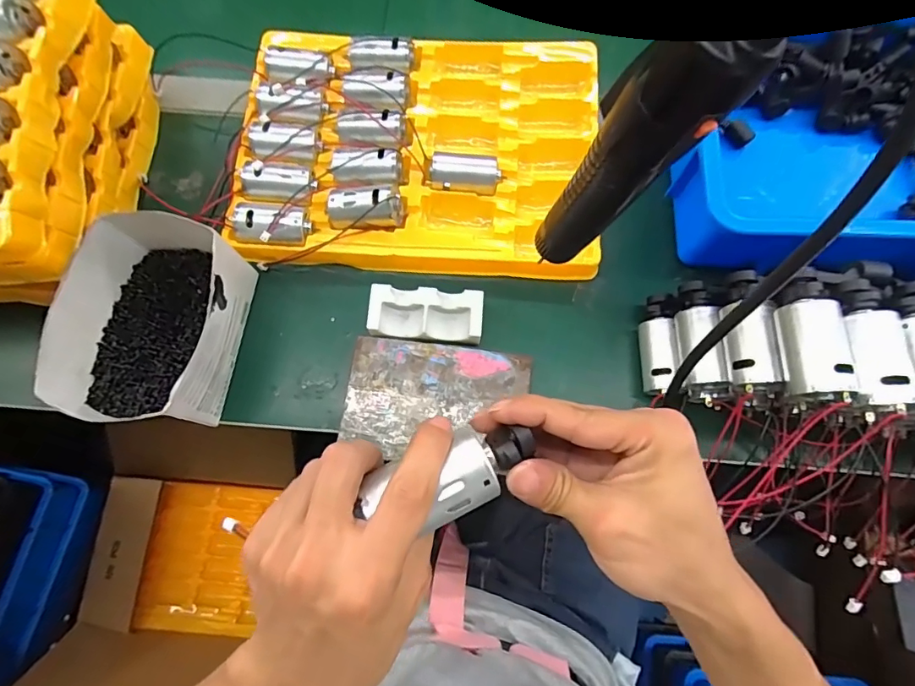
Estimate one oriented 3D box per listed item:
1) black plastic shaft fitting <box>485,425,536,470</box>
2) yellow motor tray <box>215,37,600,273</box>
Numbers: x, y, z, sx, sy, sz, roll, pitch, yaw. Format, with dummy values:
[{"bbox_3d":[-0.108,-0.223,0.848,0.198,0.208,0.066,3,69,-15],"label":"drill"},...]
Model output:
[{"bbox_3d":[0.025,0.047,0.224,0.019,0.013,0.018,-24,76,-7],"label":"black plastic shaft fitting"},{"bbox_3d":[-0.036,-0.181,0.442,0.326,0.031,0.241,1,74,0],"label":"yellow motor tray"}]

